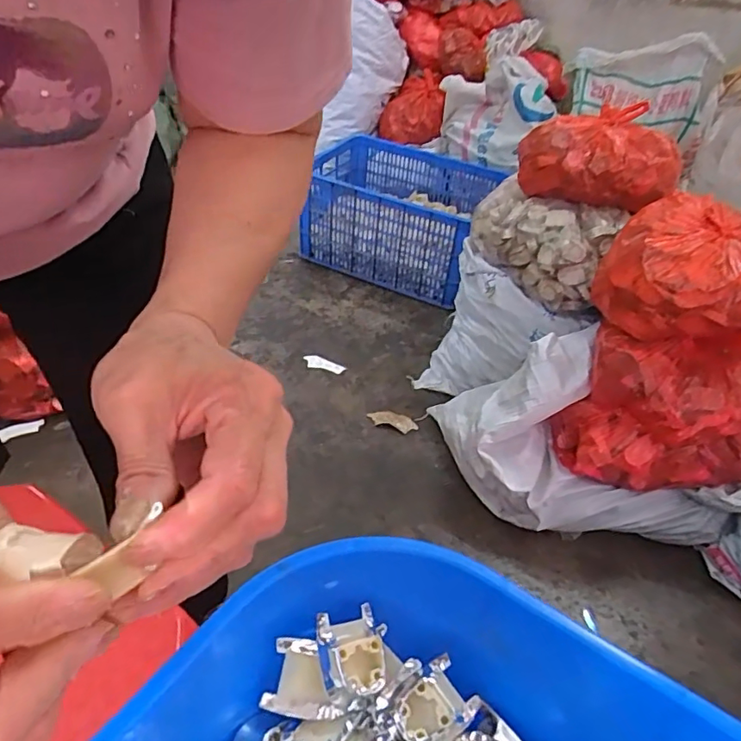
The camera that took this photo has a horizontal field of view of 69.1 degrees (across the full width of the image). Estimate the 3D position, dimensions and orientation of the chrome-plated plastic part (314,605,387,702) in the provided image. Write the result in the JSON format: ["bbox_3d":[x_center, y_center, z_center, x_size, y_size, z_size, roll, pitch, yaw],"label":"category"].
[{"bbox_3d":[-0.012,0.168,0.324,0.037,0.014,0.048,-4,41,-12],"label":"chrome-plated plastic part"}]

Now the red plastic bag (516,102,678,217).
[{"bbox_3d":[0.467,-0.435,1.113,0.307,0.160,0.219,17,42,12],"label":"red plastic bag"}]

